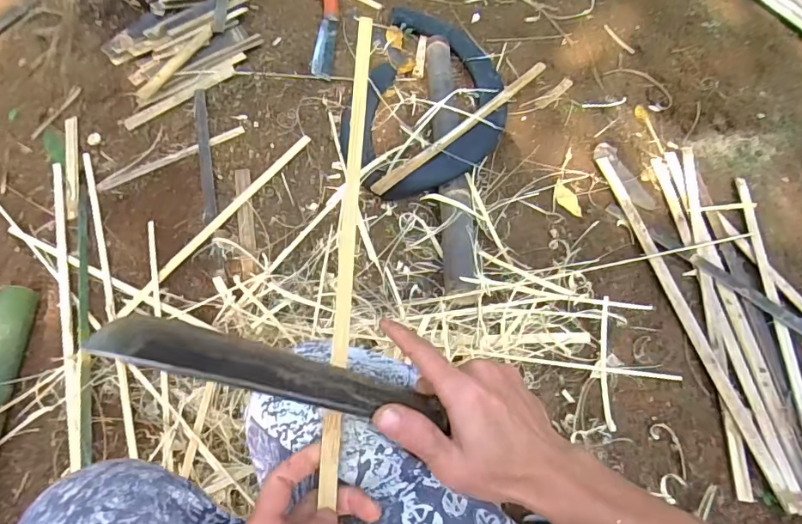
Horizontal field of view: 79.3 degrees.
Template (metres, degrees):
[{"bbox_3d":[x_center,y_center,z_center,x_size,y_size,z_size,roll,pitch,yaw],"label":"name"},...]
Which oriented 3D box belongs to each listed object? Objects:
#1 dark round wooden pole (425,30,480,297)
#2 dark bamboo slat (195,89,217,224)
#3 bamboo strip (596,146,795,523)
[{"bbox_3d":[0.103,-0.255,1.047,0.067,0.070,0.739,0,57,-3],"label":"dark round wooden pole"},{"bbox_3d":[-0.397,-0.221,0.979,0.024,0.009,0.310,-9,72,-9],"label":"dark bamboo slat"},{"bbox_3d":[0.506,0.066,0.891,0.029,0.023,0.704,-7,58,-7],"label":"bamboo strip"}]

